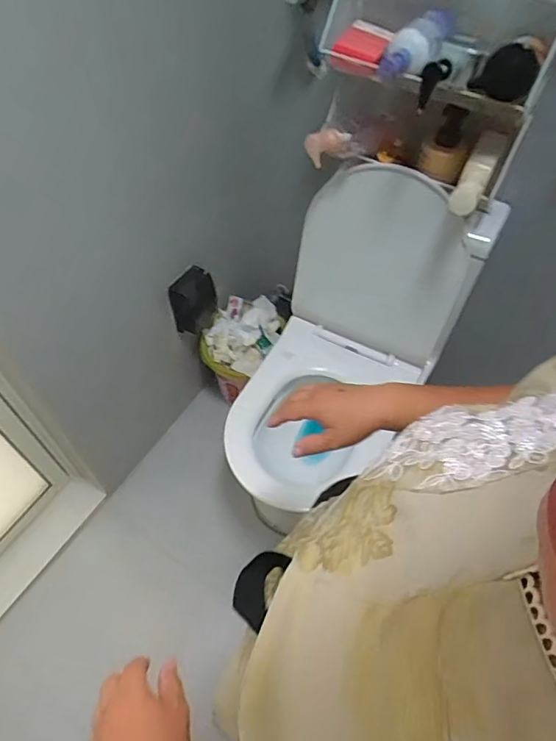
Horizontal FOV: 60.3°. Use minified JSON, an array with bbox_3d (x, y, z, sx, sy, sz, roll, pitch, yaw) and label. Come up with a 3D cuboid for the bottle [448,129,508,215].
[{"bbox_3d":[0.328,-0.326,0.790,0.047,0.062,0.164,25,58,18],"label":"bottle"}]

